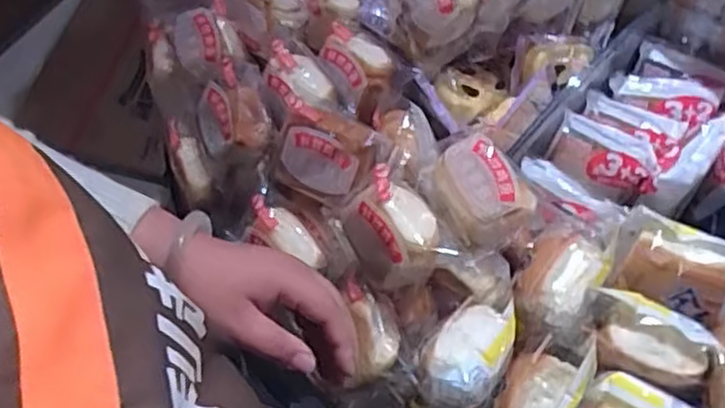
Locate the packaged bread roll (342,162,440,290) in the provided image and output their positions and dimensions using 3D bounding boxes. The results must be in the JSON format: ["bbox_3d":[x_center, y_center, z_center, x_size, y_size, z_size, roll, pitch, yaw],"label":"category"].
[{"bbox_3d":[0.026,0.021,0.643,0.065,0.057,0.093,-33,65,-16],"label":"packaged bread roll"}]

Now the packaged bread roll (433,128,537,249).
[{"bbox_3d":[0.101,-0.020,0.655,0.082,0.045,0.100,-37,66,-18],"label":"packaged bread roll"}]

